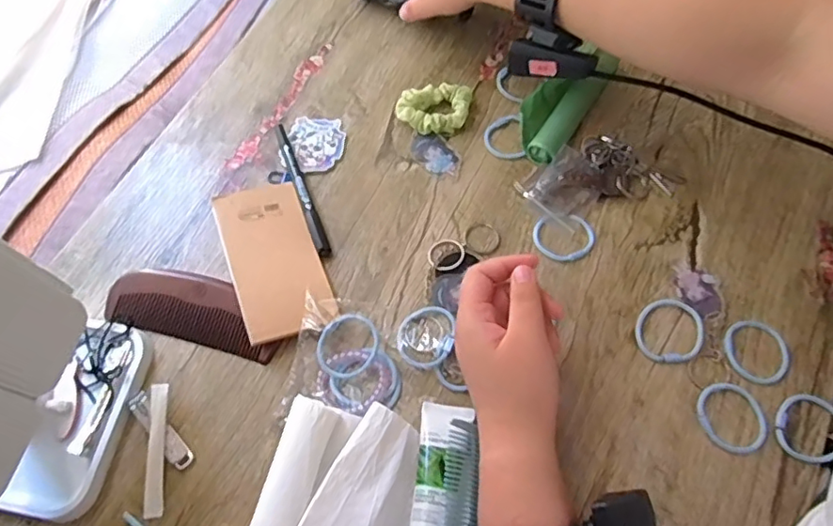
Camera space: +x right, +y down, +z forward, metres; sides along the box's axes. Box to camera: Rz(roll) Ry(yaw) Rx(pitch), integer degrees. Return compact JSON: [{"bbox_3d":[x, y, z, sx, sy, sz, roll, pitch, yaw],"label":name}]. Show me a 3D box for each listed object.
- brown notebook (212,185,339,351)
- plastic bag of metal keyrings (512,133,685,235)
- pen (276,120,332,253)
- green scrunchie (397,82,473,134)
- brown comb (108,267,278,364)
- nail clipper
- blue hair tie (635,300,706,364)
[{"bbox_3d":[-0.113,-0.007,0.463,0.073,0.016,0.142,-16,62,-17],"label":"brown notebook"},{"bbox_3d":[0.156,-0.075,0.496,0.131,0.019,0.069,-21,65,-8],"label":"plastic bag of metal keyrings"},{"bbox_3d":[-0.101,-0.066,0.503,0.010,0.013,0.138,-21,65,-8],"label":"pen"},{"bbox_3d":[0.018,-0.142,0.532,0.070,0.021,0.048,-15,64,-5],"label":"green scrunchie"},{"bbox_3d":[-0.175,0.035,0.461,0.141,0.014,0.055,13,65,9],"label":"brown comb"},{"bbox_3d":[-0.187,0.121,0.420,0.066,0.015,0.016,41,72,19],"label":"nail clipper"},{"bbox_3d":[0.192,0.052,0.437,0.048,0.004,0.053,35,70,18],"label":"blue hair tie"}]

